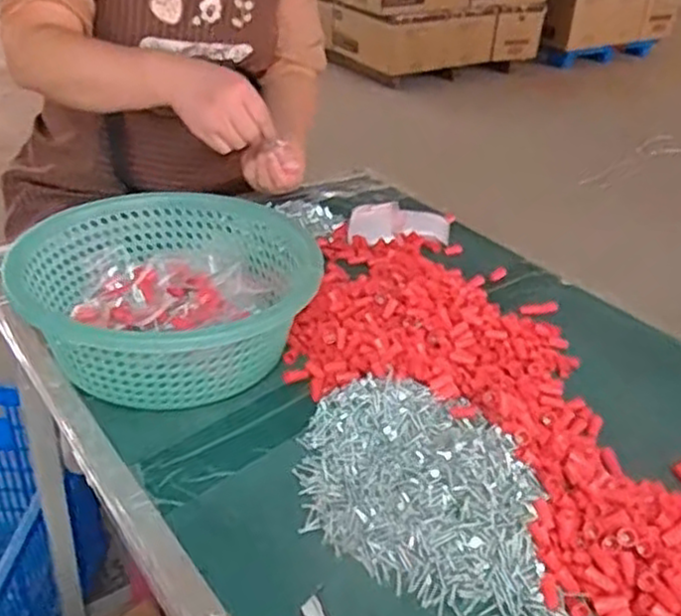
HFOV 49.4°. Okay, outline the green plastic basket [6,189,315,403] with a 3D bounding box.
[{"bbox_3d":[-0.158,-0.008,0.693,0.263,0.102,0.268,-2,31,-12],"label":"green plastic basket"}]

